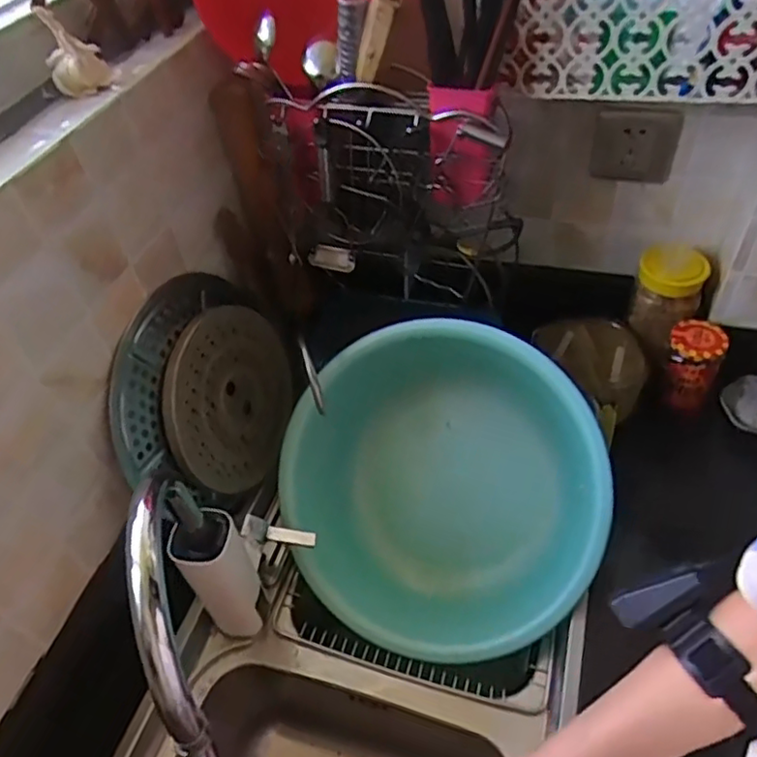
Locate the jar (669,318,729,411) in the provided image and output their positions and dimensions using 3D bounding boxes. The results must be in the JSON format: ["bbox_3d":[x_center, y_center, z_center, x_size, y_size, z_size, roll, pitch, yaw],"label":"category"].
[{"bbox_3d":[0.399,-0.018,0.793,0.068,0.107,0.066,-3,47,3],"label":"jar"}]

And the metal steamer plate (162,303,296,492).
[{"bbox_3d":[-0.171,0.017,0.744,0.011,0.201,0.215,-1,50,28],"label":"metal steamer plate"}]

